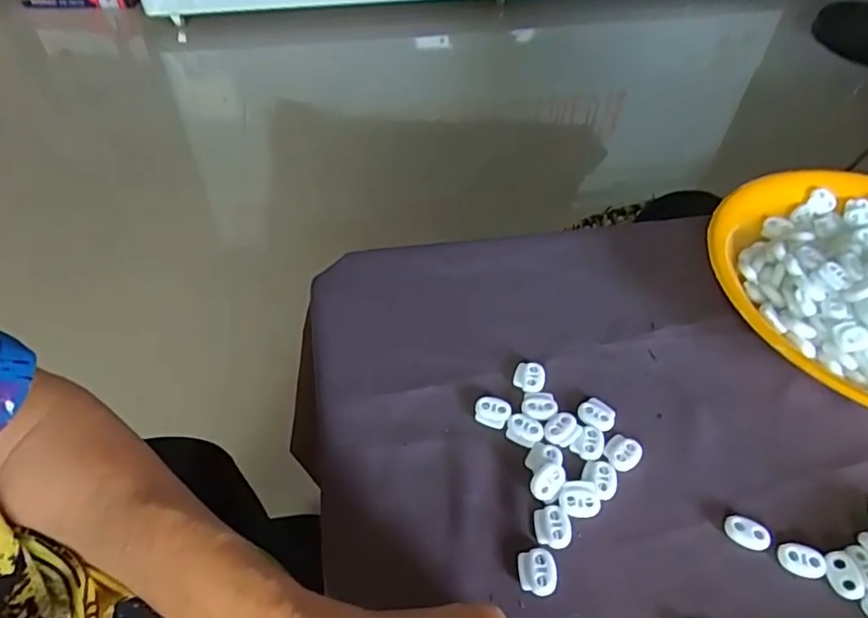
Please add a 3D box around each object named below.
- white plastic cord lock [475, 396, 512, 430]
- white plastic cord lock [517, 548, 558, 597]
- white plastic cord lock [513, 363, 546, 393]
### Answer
[{"bbox_3d":[0.036,0.064,0.357,0.021,0.006,0.018,11,50,7],"label":"white plastic cord lock"},{"bbox_3d":[0.053,0.135,0.296,0.022,0.005,0.022,0,58,1],"label":"white plastic cord lock"},{"bbox_3d":[0.062,0.045,0.376,0.020,0.006,0.020,15,50,10],"label":"white plastic cord lock"}]

